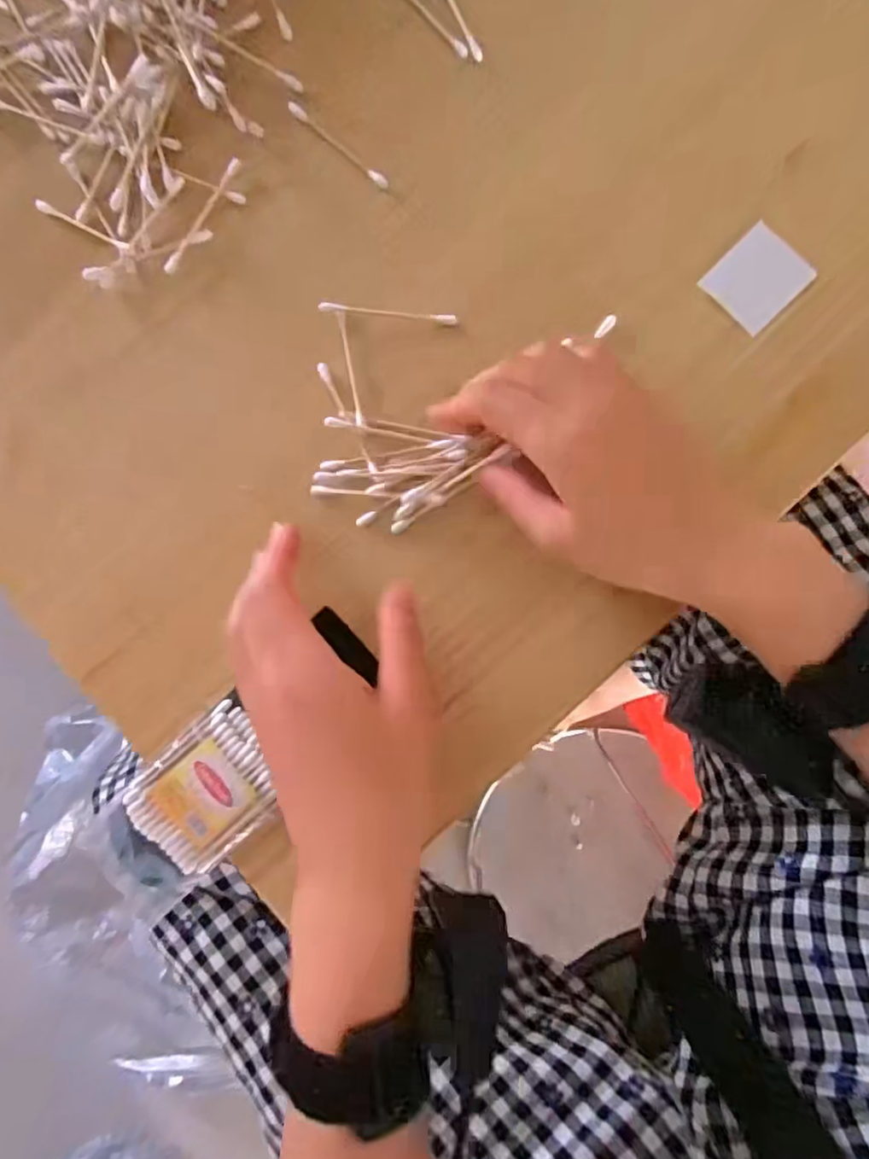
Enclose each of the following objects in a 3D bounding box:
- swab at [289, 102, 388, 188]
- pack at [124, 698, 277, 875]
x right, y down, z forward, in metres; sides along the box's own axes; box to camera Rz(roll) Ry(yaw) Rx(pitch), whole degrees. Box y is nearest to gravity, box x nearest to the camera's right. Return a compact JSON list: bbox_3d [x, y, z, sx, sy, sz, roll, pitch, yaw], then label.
[{"bbox_3d":[-0.051,-0.229,0.325,0.067,0.007,0.006,42,93,3],"label":"swab"},{"bbox_3d":[-0.117,0.109,0.328,0.059,0.022,0.078,45,94,5],"label":"pack"}]

